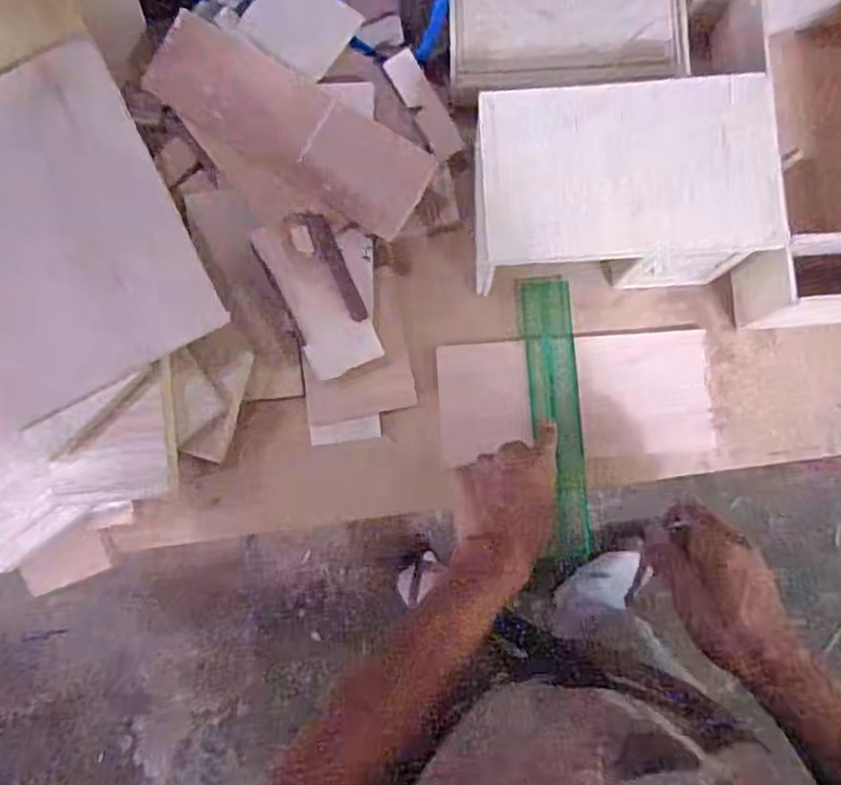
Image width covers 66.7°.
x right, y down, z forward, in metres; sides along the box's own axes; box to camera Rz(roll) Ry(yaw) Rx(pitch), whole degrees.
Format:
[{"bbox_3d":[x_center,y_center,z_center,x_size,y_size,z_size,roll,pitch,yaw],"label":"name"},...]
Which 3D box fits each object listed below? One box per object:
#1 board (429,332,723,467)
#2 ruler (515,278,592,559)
[{"bbox_3d":[0.143,0.004,0.600,0.248,0.007,0.112,-2,83,3],"label":"board"},{"bbox_3d":[0.126,0.019,0.592,0.048,0.010,0.255,-5,82,1],"label":"ruler"}]

